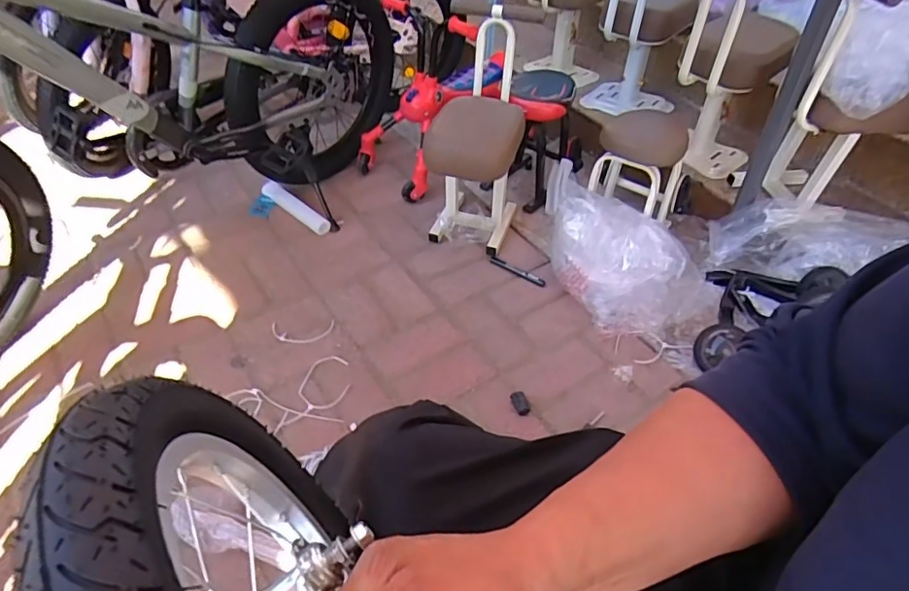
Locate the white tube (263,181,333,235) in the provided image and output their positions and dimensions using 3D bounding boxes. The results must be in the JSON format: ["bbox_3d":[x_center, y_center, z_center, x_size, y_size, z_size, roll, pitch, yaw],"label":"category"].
[{"bbox_3d":[-0.406,-0.223,1.391,0.250,0.039,0.036,33,52,26],"label":"white tube"}]

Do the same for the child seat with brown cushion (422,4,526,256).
[{"bbox_3d":[0.063,-0.361,1.272,0.187,0.429,0.341,10,46,7],"label":"child seat with brown cushion"}]

